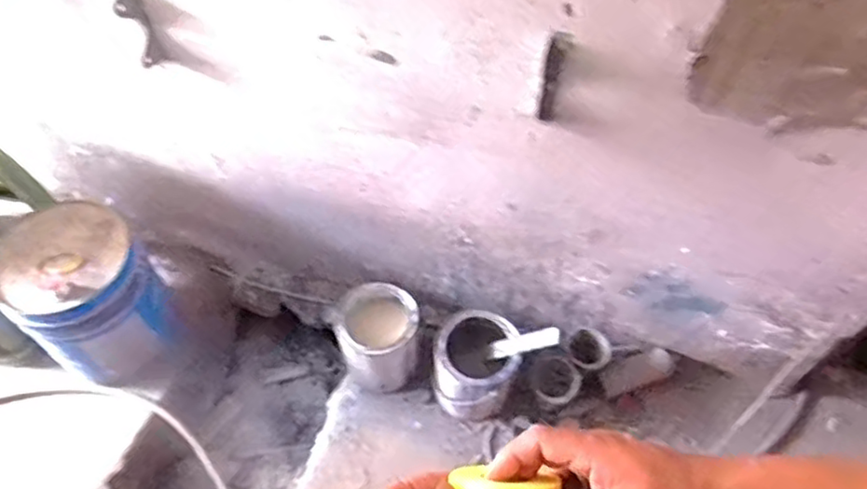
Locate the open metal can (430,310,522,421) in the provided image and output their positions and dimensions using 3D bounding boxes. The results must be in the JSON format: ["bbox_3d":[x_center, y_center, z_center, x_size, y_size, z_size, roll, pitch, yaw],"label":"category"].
[{"bbox_3d":[0.085,0.256,1.362,0.159,0.208,0.169,0,55,0],"label":"open metal can"}]

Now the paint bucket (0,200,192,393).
[{"bbox_3d":[-0.719,0.105,1.381,0.273,0.360,0.257,28,59,18],"label":"paint bucket"}]

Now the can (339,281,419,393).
[{"bbox_3d":[-0.113,0.211,1.400,0.156,0.201,0.184,-1,55,-2],"label":"can"}]

